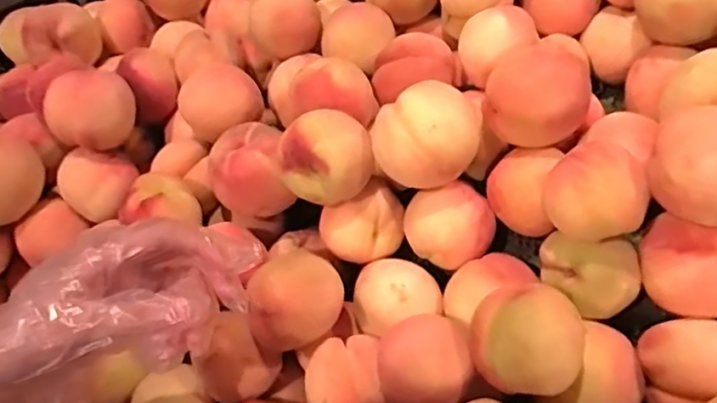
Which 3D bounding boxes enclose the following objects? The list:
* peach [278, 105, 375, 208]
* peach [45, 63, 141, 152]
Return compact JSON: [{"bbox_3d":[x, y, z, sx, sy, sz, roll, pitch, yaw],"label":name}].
[{"bbox_3d":[-0.024,-0.034,0.455,0.067,0.061,0.055,-3,67,-4],"label":"peach"},{"bbox_3d":[-0.228,-0.078,0.523,0.071,0.059,0.059,-37,74,-16],"label":"peach"}]

